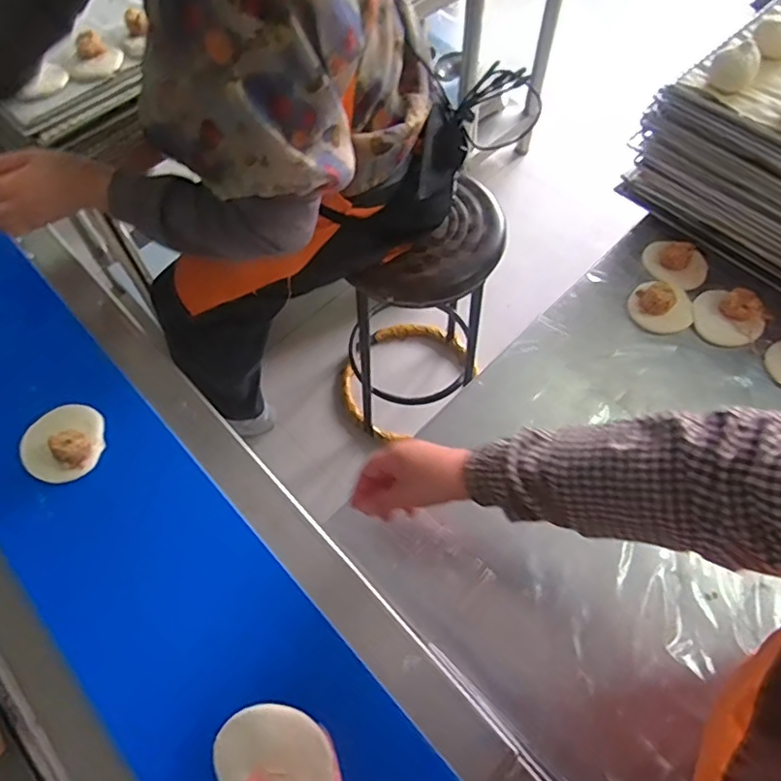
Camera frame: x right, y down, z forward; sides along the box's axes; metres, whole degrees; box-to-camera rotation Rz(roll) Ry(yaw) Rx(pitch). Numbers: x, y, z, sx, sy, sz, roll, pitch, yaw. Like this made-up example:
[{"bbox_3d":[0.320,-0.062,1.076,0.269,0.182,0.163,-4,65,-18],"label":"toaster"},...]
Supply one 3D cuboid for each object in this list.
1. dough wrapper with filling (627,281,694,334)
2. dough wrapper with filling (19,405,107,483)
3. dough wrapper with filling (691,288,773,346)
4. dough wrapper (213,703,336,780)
[{"bbox_3d":[0.360,-0.113,0.753,0.080,0.033,0.063,12,62,8],"label":"dough wrapper with filling"},{"bbox_3d":[-0.358,0.054,0.624,0.080,0.037,0.087,0,61,1],"label":"dough wrapper with filling"},{"bbox_3d":[0.444,-0.100,0.746,0.087,0.030,0.070,40,69,20],"label":"dough wrapper with filling"},{"bbox_3d":[-0.093,0.295,0.455,0.092,0.007,0.076,6,68,3],"label":"dough wrapper"}]

